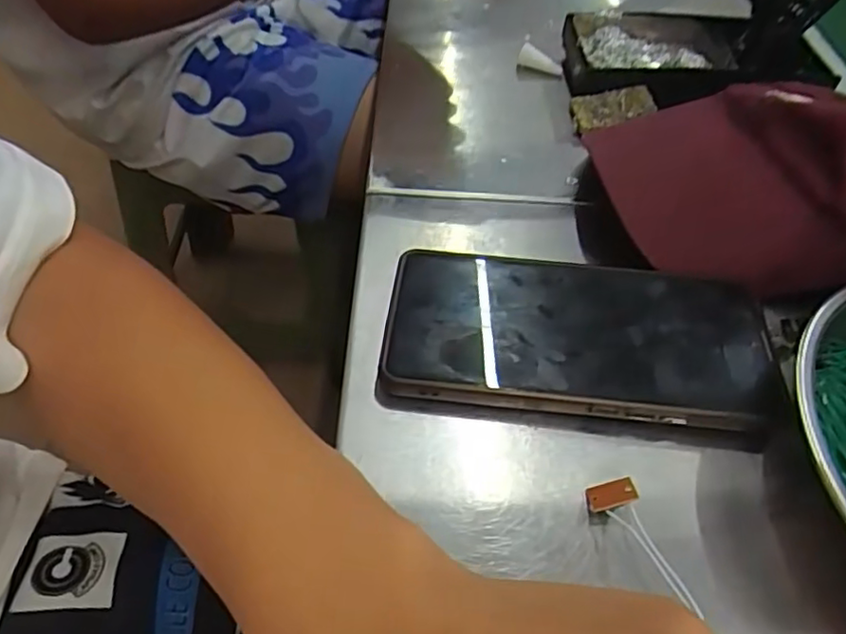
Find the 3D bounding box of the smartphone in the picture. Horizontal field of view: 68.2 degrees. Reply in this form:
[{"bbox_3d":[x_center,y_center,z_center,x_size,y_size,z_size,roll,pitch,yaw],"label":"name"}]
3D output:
[{"bbox_3d":[0.066,0.007,0.271,0.161,0.010,0.076,8,51,3],"label":"smartphone"}]

